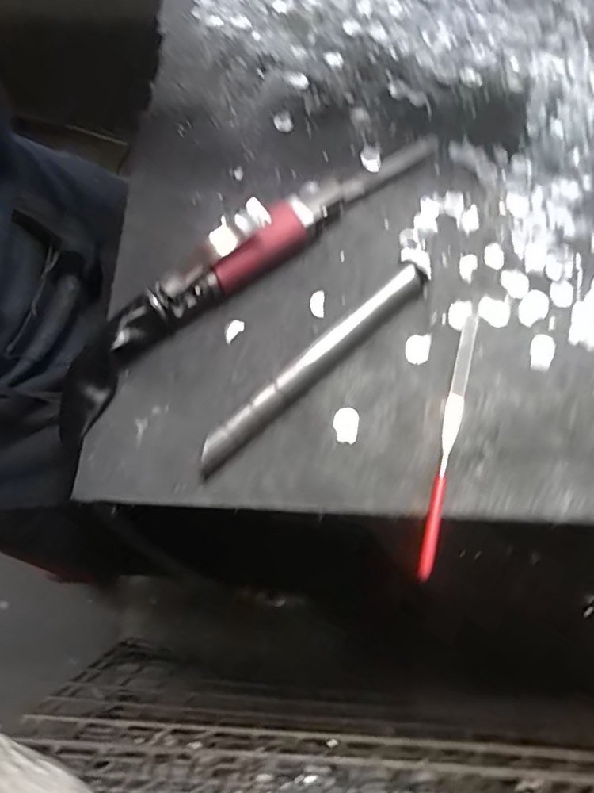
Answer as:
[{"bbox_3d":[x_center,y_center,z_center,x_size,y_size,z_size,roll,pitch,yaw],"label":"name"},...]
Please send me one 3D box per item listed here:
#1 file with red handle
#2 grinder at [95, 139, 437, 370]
[{"bbox_3d":[0.095,0.023,0.328,0.010,0.007,0.176,15,70,9],"label":"file with red handle"},{"bbox_3d":[-0.016,-0.113,0.372,0.284,0.034,0.028,-38,71,-12],"label":"grinder"}]

